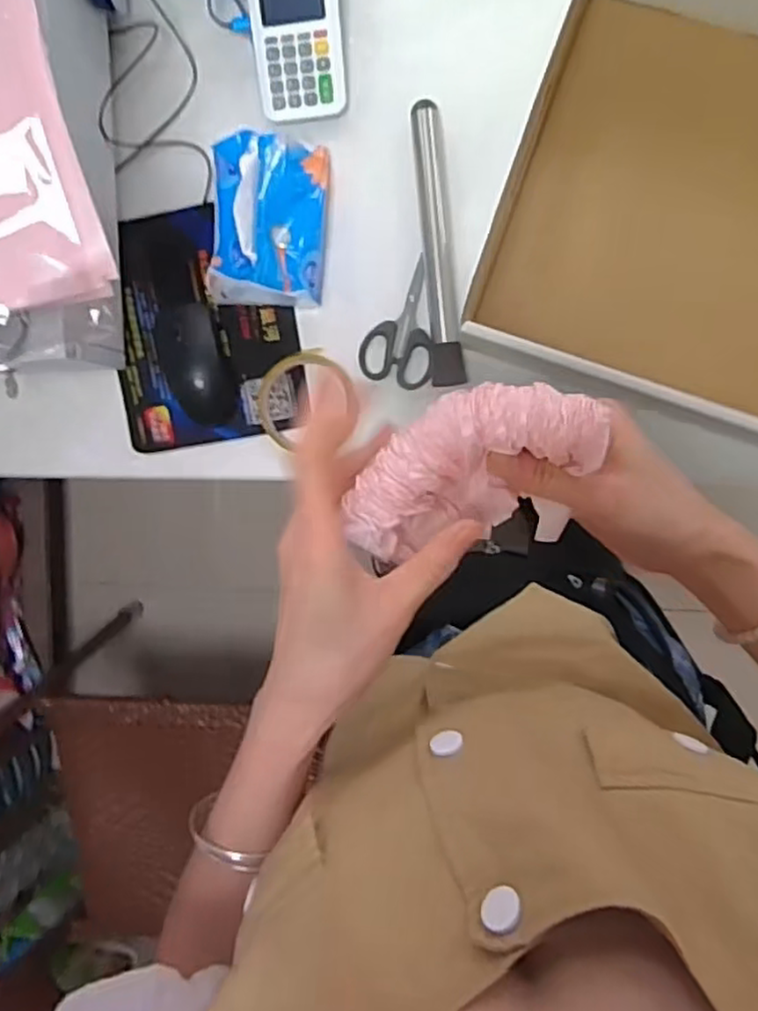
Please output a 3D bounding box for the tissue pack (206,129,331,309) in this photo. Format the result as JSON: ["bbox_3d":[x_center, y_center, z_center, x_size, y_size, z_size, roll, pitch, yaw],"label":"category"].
[{"bbox_3d":[-0.100,-0.242,0.587,0.099,0.079,0.131,5,96,6],"label":"tissue pack"}]

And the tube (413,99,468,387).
[{"bbox_3d":[0.052,-0.225,0.611,0.028,0.021,0.237,-5,95,7],"label":"tube"}]

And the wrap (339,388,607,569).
[{"bbox_3d":[0.048,-0.017,0.344,0.118,0.054,0.078,-6,95,7],"label":"wrap"}]

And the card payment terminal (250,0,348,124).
[{"bbox_3d":[-0.071,-0.425,0.590,0.077,0.041,0.174,-3,96,7],"label":"card payment terminal"}]

